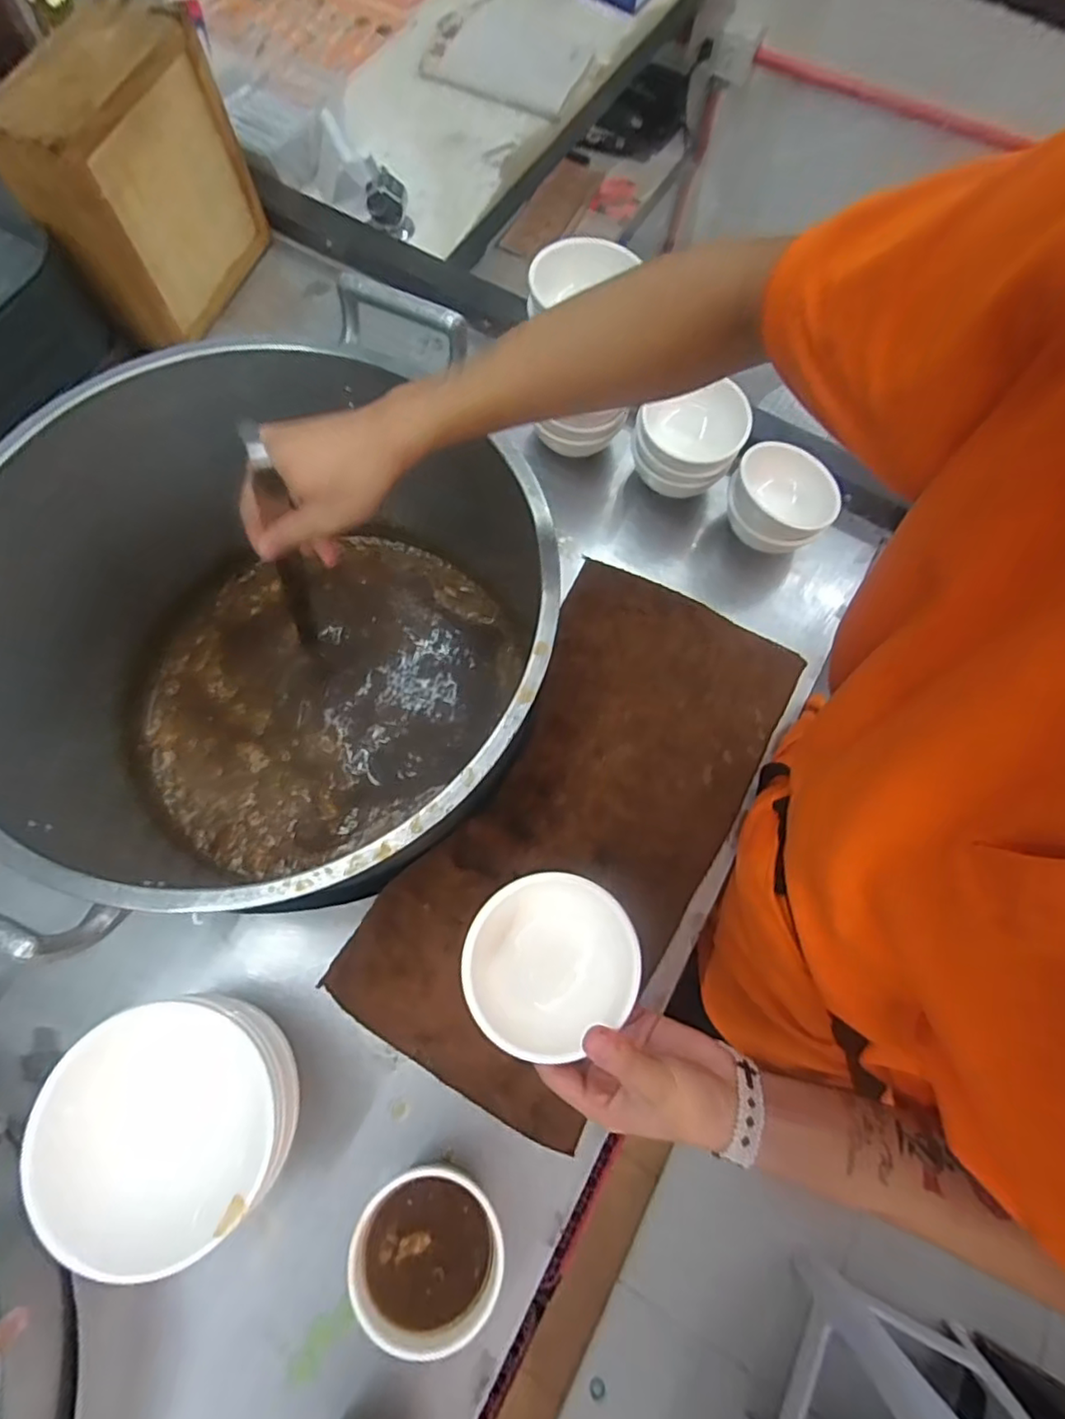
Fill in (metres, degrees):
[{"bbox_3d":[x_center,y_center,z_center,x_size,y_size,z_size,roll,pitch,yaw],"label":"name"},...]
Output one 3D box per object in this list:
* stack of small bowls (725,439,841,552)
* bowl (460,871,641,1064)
[{"bbox_3d":[0.245,-0.203,0.617,0.103,0.075,0.099,36,74,9],"label":"stack of small bowls"},{"bbox_3d":[0.009,0.153,0.373,0.101,0.045,0.095,1,71,-2],"label":"bowl"}]

